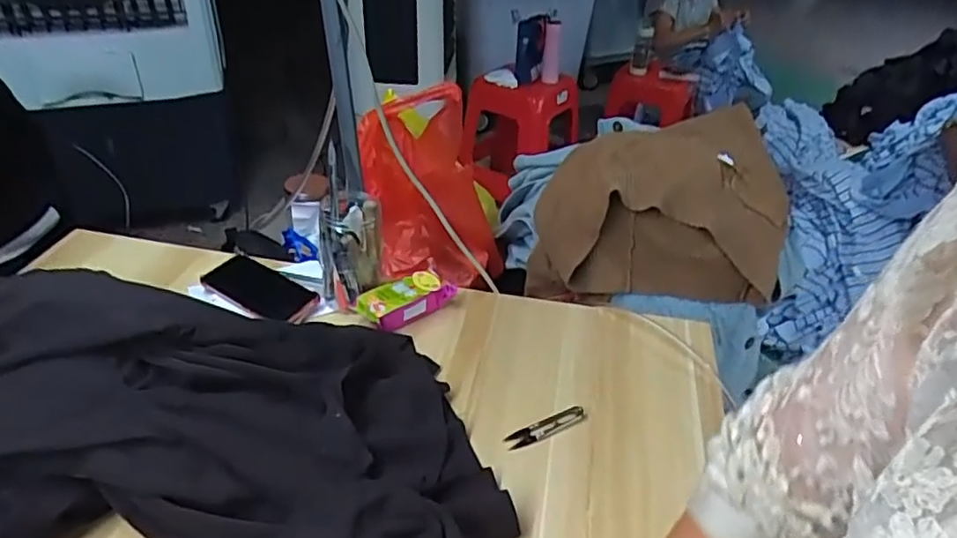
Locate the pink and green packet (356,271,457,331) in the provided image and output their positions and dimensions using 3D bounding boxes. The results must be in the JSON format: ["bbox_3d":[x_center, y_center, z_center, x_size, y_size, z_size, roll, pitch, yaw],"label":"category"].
[{"bbox_3d":[-0.101,0.041,0.880,0.136,0.041,0.058,-25,44,-33],"label":"pink and green packet"}]

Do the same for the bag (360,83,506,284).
[{"bbox_3d":[-0.073,-0.138,1.059,0.227,0.309,0.154,3,36,1],"label":"bag"}]

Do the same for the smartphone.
[{"bbox_3d":[-0.310,0.029,0.895,0.167,0.016,0.075,19,39,21],"label":"smartphone"}]

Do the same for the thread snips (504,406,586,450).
[{"bbox_3d":[0.078,0.183,0.738,0.102,0.008,0.022,-15,39,-23],"label":"thread snips"}]

